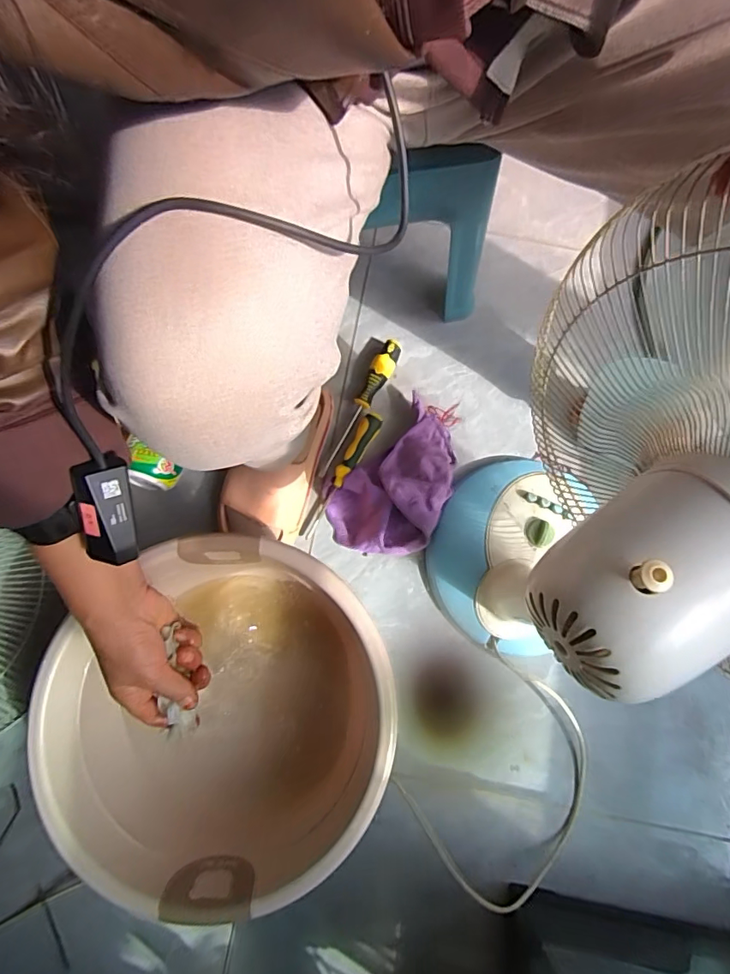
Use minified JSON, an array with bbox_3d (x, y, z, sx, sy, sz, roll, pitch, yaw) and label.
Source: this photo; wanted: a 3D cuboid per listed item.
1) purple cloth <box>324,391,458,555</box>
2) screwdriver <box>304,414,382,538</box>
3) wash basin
[{"bbox_3d":[0.048,-0.009,0.672,0.139,0.048,0.222,29,80,4],"label":"purple cloth"},{"bbox_3d":[-0.031,-0.016,0.687,0.030,0.024,0.192,28,80,4],"label":"screwdriver"},{"bbox_3d":[-0.154,0.253,0.575,0.357,0.153,0.334,0,79,-1],"label":"wash basin"}]

